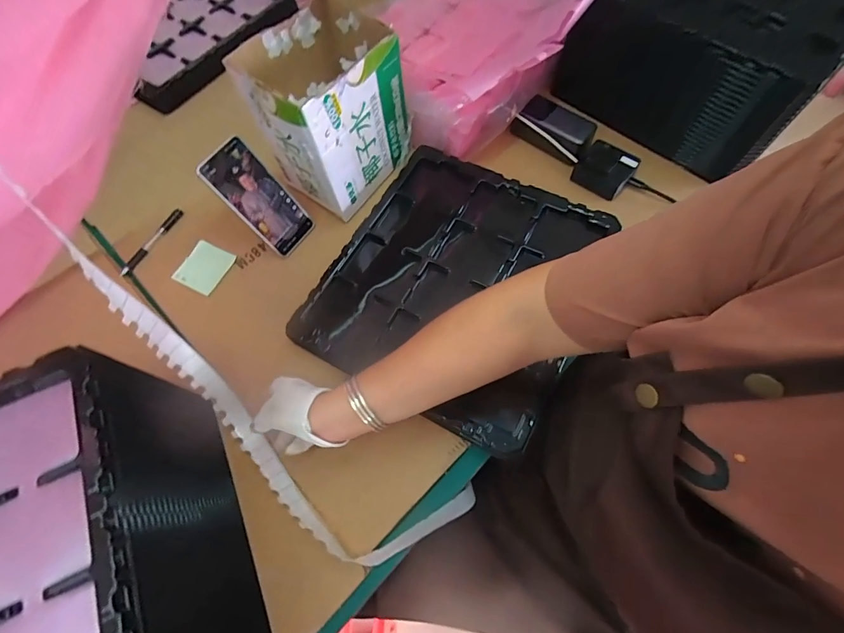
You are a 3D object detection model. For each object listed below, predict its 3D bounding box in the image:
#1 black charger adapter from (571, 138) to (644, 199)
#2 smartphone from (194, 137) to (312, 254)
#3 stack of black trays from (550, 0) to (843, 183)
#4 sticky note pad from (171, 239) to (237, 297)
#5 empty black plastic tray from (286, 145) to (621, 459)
[{"bbox_3d":[0.293,-0.237,0.653,0.077,0.041,0.079,39,73,18],"label":"black charger adapter"},{"bbox_3d":[-0.231,-0.169,0.592,0.010,0.163,0.078,18,66,47],"label":"smartphone"},{"bbox_3d":[0.491,-0.476,0.659,0.338,0.169,0.426,37,72,17],"label":"stack of black trays"},{"bbox_3d":[-0.338,-0.077,0.637,0.073,0.008,0.075,22,69,12],"label":"sticky note pad"},{"bbox_3d":[0.048,-0.049,0.595,0.333,0.065,0.375,25,69,13],"label":"empty black plastic tray"}]

